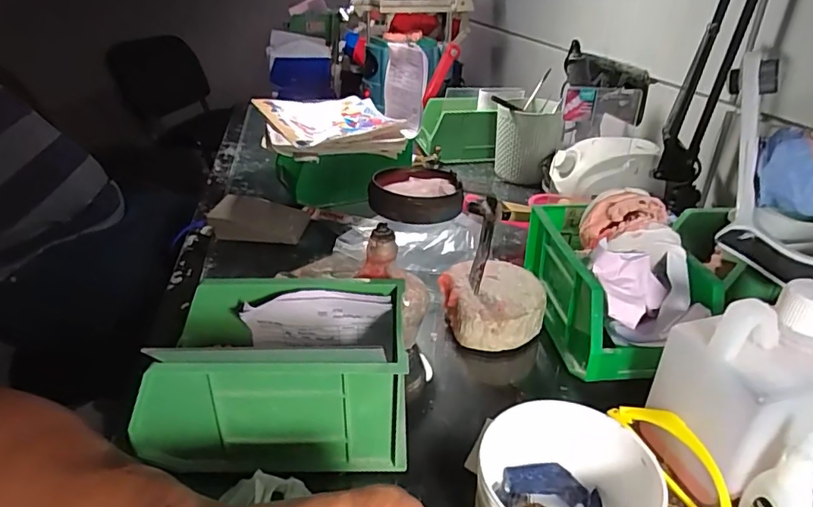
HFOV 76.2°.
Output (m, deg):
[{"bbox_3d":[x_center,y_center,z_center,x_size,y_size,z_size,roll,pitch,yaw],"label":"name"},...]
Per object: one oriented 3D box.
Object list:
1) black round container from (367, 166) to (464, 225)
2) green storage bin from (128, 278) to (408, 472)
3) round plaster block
[{"bbox_3d":[0.008,-0.049,0.412,0.071,0.020,0.074,3,30,4],"label":"black round container"},{"bbox_3d":[-0.079,0.079,0.352,0.156,0.092,0.110,0,30,-1],"label":"green storage bin"},{"bbox_3d":[0.080,0.045,0.467,0.080,0.037,0.086,0,30,0],"label":"round plaster block"}]

